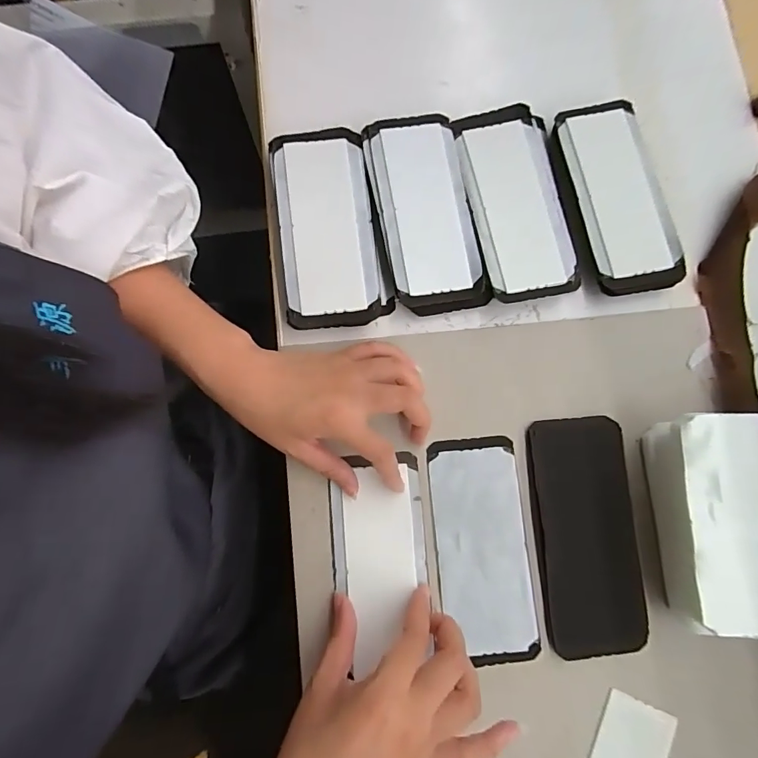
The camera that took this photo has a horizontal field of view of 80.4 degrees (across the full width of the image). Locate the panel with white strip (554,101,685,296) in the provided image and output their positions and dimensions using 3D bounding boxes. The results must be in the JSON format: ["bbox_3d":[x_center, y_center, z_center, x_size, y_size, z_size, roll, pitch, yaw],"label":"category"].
[{"bbox_3d":[0.203,-0.155,0.386,0.068,0.028,0.166,-11,81,-3],"label":"panel with white strip"}]

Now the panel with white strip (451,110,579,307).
[{"bbox_3d":[0.118,-0.149,0.386,0.082,0.028,0.164,-11,81,-3],"label":"panel with white strip"}]

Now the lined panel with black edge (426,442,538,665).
[{"bbox_3d":[0.079,0.128,0.341,0.069,0.004,0.161,-5,81,-2],"label":"lined panel with black edge"}]

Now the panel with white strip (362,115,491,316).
[{"bbox_3d":[0.038,-0.138,0.384,0.074,0.029,0.170,-11,81,-3],"label":"panel with white strip"}]

